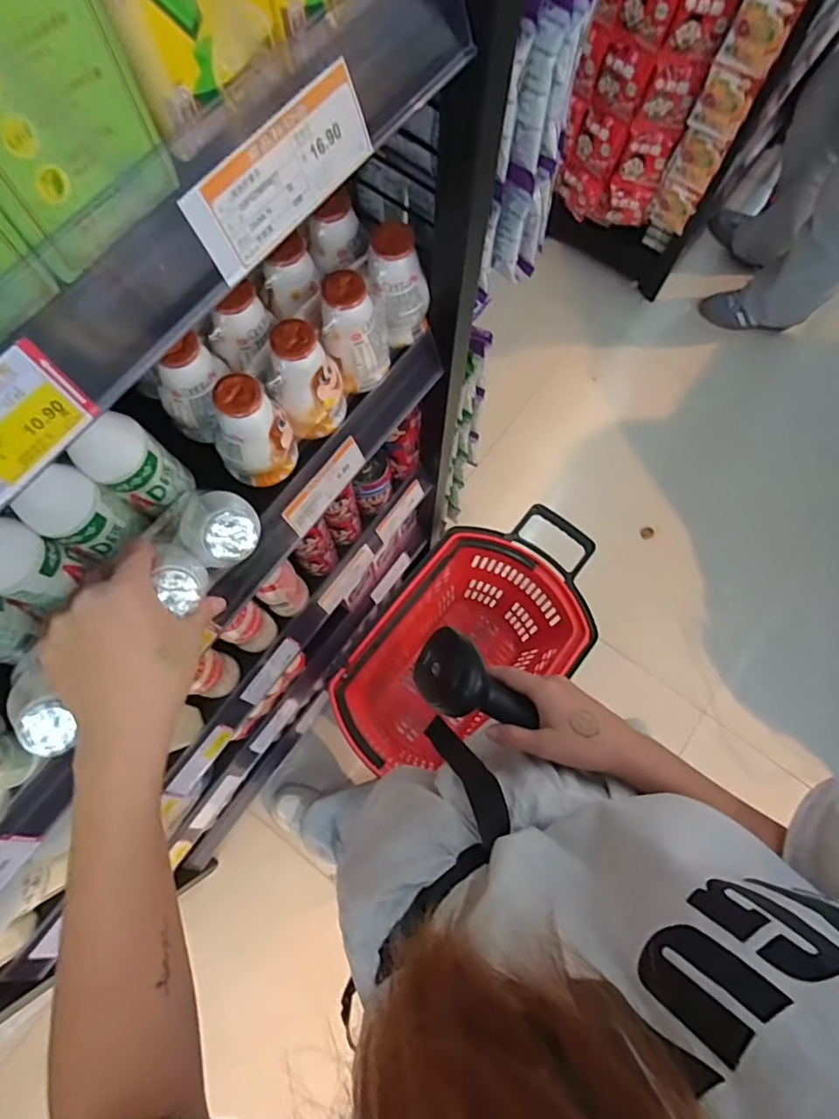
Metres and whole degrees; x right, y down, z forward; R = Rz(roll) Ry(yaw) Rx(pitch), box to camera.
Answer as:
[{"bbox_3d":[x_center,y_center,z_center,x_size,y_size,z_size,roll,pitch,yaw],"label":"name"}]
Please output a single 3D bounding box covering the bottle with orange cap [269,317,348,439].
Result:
[{"bbox_3d":[-0.086,-0.140,0.448,0.049,0.091,0.045,-14,74,-5],"label":"bottle with orange cap"}]

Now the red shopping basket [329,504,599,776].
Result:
[{"bbox_3d":[0.101,0.185,1.163,0.318,0.341,0.557,39,76,10],"label":"red shopping basket"}]

